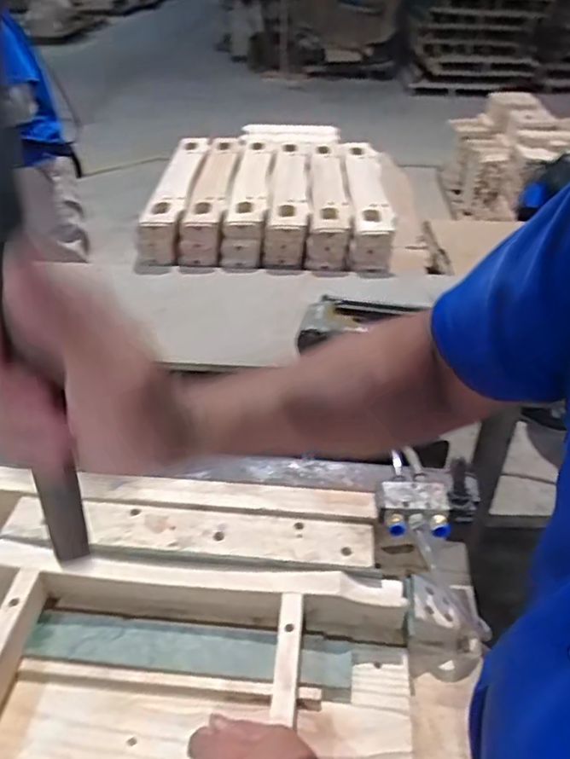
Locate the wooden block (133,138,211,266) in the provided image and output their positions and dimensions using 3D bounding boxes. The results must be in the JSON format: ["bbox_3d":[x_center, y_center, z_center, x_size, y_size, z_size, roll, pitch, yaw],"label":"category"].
[{"bbox_3d":[-0.212,-0.376,1.217,0.076,0.079,0.461,2,38,1],"label":"wooden block"}]

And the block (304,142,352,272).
[{"bbox_3d":[0.084,-0.361,1.203,0.081,0.082,0.450,1,37,0],"label":"block"}]

